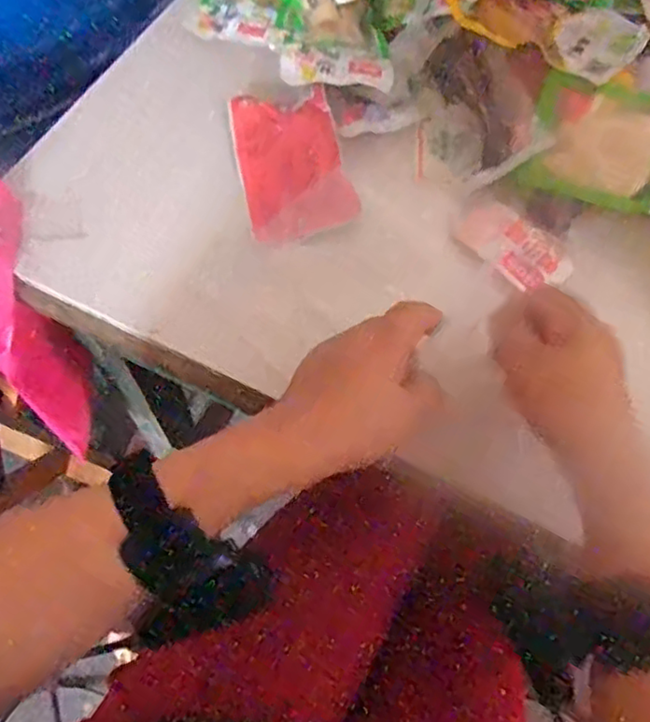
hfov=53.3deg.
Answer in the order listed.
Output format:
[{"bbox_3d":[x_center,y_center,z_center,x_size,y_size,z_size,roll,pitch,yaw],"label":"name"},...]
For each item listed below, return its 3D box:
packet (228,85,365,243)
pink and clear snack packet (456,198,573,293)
[{"bbox_3d":[-0.025,-0.145,0.462,0.075,0.007,0.129,-13,65,-7],"label":"packet"},{"bbox_3d":[0.126,-0.078,0.433,0.044,0.005,0.078,-41,71,-18],"label":"pink and clear snack packet"}]

